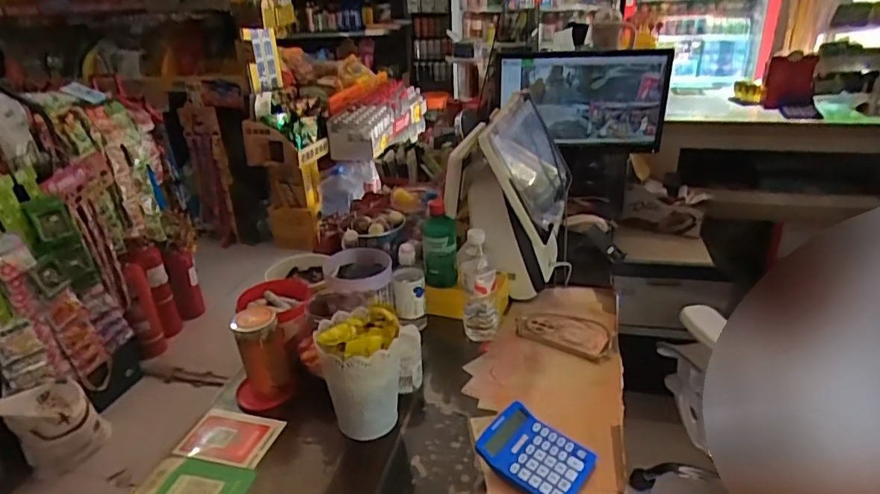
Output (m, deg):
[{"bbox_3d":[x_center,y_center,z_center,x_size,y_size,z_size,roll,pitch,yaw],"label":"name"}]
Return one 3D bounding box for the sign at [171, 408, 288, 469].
[{"bbox_3d":[-0.338,0.306,0.934,0.151,0.008,0.100,4,29,16],"label":"sign"}]

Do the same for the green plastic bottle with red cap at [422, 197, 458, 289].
[{"bbox_3d":[0.000,-0.006,1.151,0.068,0.171,0.051,-2,27,3],"label":"green plastic bottle with red cap"}]

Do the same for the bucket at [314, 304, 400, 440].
[{"bbox_3d":[-0.121,0.203,0.912,0.123,0.183,0.124,-4,27,-2],"label":"bucket"}]

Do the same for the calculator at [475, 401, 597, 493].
[{"bbox_3d":[0.138,0.296,0.830,0.146,0.039,0.114,17,33,35],"label":"calculator"}]

